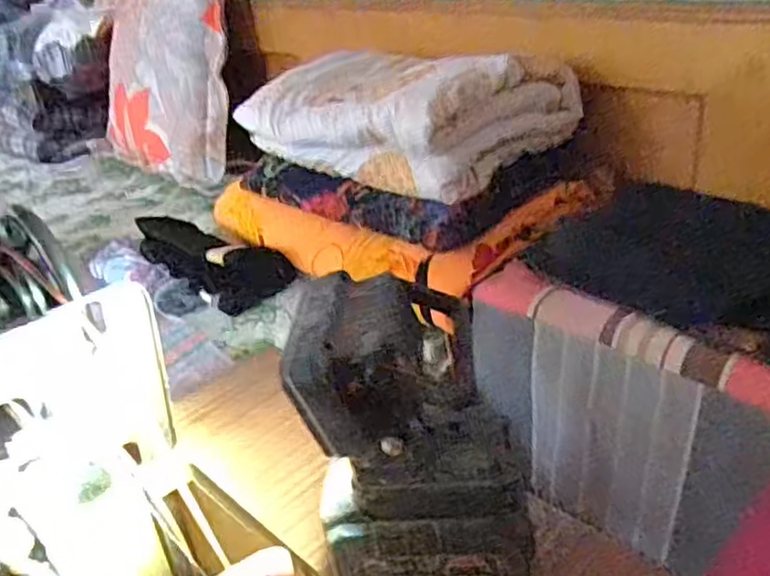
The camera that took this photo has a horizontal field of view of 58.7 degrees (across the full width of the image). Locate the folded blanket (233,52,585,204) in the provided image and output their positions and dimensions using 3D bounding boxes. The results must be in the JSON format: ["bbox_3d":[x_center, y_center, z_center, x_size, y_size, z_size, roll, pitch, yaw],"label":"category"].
[{"bbox_3d":[0.027,-0.275,1.017,0.339,0.140,0.411,-24,34,-30],"label":"folded blanket"}]

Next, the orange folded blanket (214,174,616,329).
[{"bbox_3d":[0.022,-0.113,1.054,0.343,0.091,0.473,-28,36,-35],"label":"orange folded blanket"}]

